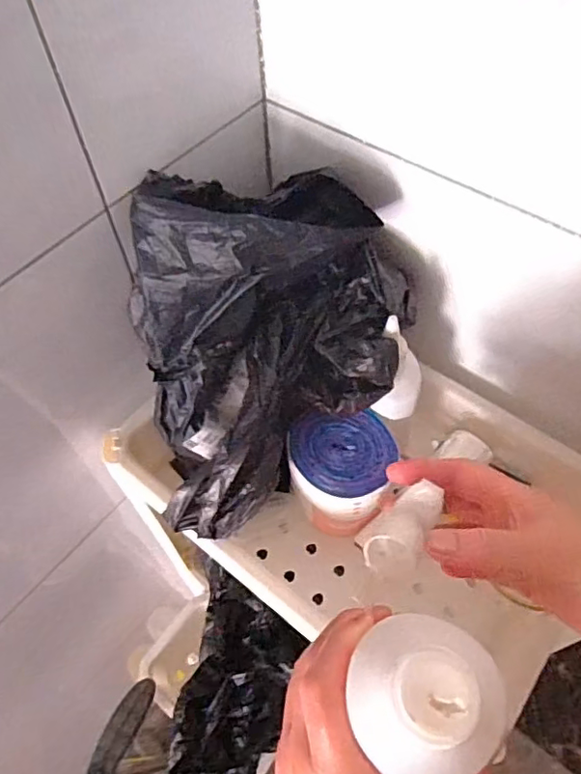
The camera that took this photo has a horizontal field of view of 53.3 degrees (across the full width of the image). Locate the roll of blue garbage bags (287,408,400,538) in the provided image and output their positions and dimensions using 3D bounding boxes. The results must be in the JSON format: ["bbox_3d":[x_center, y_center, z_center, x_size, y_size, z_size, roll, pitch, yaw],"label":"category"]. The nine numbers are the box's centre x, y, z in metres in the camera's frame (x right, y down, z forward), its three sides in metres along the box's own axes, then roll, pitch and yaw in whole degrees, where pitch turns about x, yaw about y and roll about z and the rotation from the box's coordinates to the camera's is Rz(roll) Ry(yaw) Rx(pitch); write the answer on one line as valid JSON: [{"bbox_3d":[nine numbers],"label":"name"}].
[{"bbox_3d":[0.040,0.068,0.470,0.086,0.075,0.078,37,66,18],"label":"roll of blue garbage bags"}]

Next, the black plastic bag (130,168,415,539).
[{"bbox_3d":[-0.008,-0.035,0.409,0.192,0.151,0.194,-13,61,-9],"label":"black plastic bag"}]

